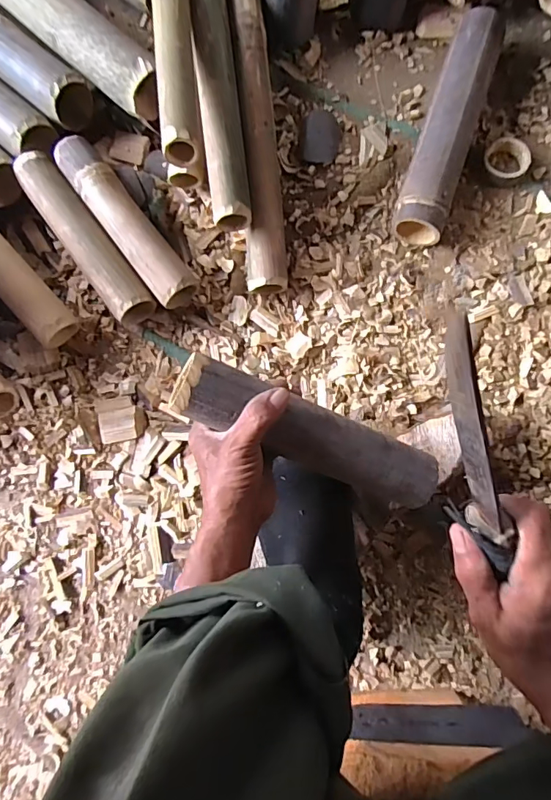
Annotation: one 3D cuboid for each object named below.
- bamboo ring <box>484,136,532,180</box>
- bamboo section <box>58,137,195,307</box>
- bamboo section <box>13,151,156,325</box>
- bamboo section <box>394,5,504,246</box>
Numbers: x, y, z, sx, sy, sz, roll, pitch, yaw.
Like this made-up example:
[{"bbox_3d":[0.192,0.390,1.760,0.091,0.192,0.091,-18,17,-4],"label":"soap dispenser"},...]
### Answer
[{"bbox_3d":[0.286,-0.298,0.568,0.054,0.016,0.050,-1,85,7],"label":"bamboo ring"},{"bbox_3d":[-0.190,-0.224,0.593,0.052,0.061,0.248,-38,82,2],"label":"bamboo section"},{"bbox_3d":[-0.244,-0.209,0.595,0.052,0.064,0.250,-36,82,2],"label":"bamboo section"},{"bbox_3d":[0.208,-0.325,0.556,0.060,0.061,0.264,18,87,8],"label":"bamboo section"}]

